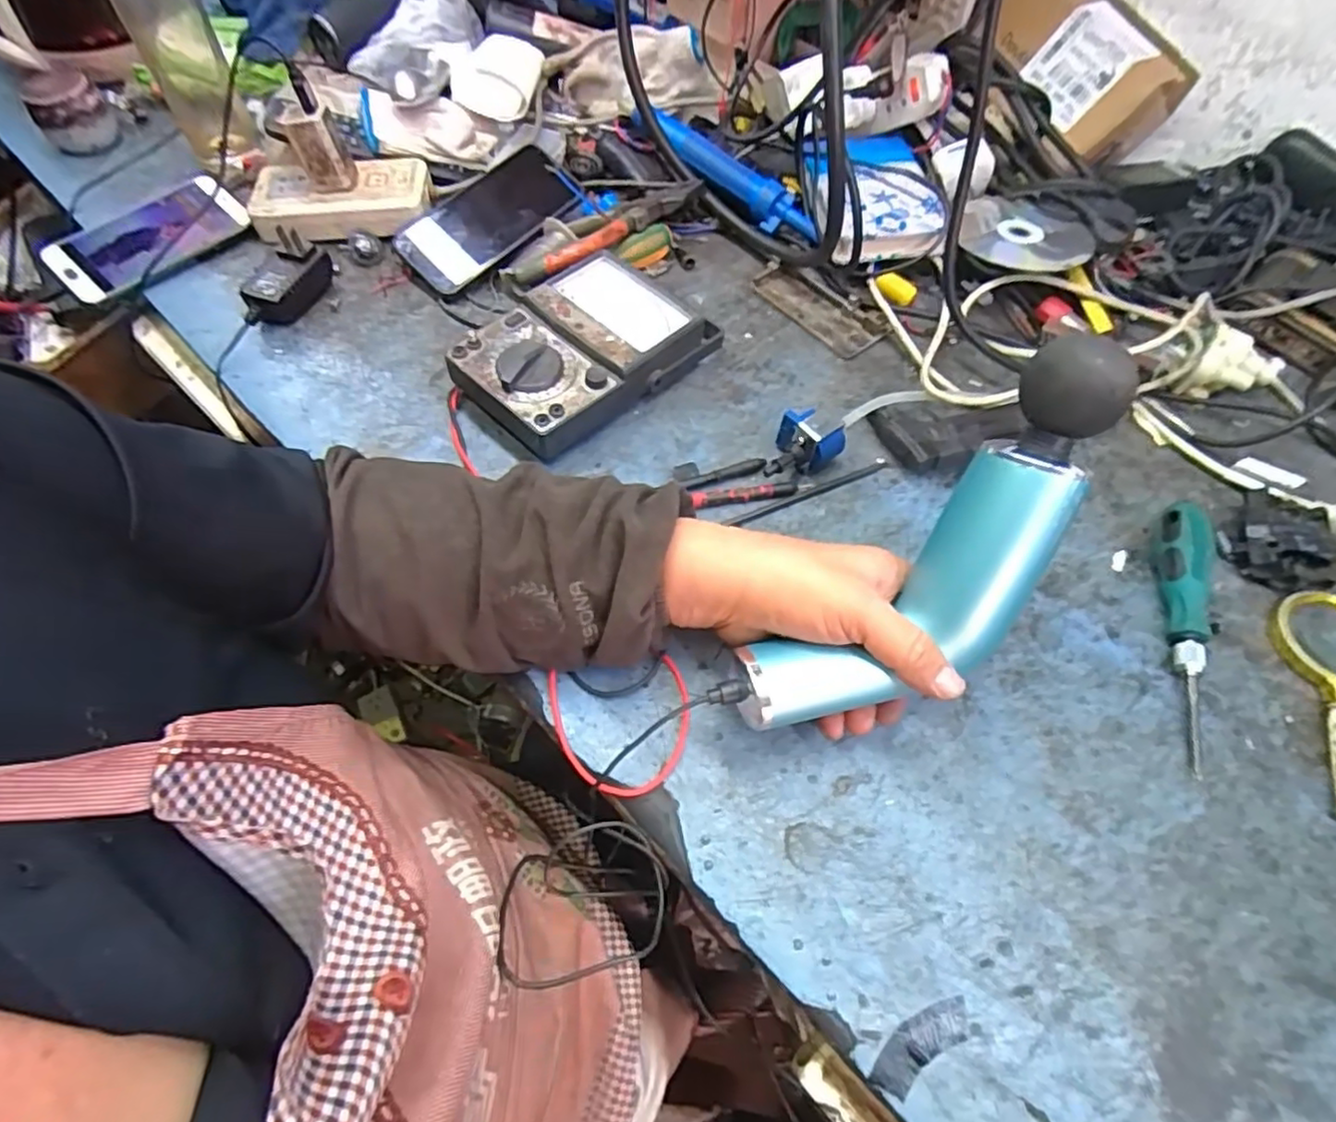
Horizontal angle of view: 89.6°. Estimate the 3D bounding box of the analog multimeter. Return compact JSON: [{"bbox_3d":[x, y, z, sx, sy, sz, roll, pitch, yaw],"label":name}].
[{"bbox_3d":[-0.065,-0.158,0.514,0.118,0.050,0.180,36,64,17],"label":"analog multimeter"}]

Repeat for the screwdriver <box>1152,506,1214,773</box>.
[{"bbox_3d":[0.326,0.040,0.422,0.025,0.035,0.172,15,59,6],"label":"screwdriver"}]

